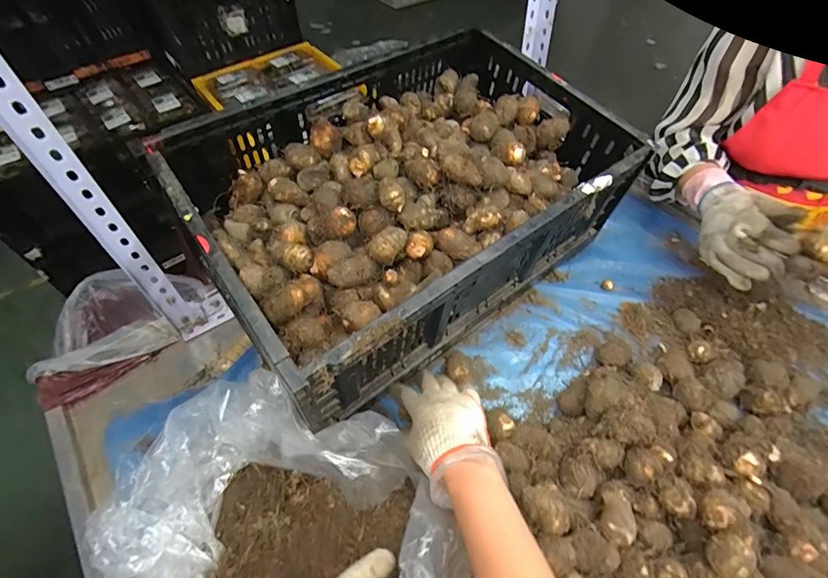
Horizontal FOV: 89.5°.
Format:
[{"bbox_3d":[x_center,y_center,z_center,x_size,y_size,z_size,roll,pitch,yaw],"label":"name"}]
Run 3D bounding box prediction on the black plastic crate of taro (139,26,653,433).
[{"bbox_3d":[0.003,-0.137,0.643,0.598,0.233,0.404,-32,59,-22],"label":"black plastic crate of taro"}]

